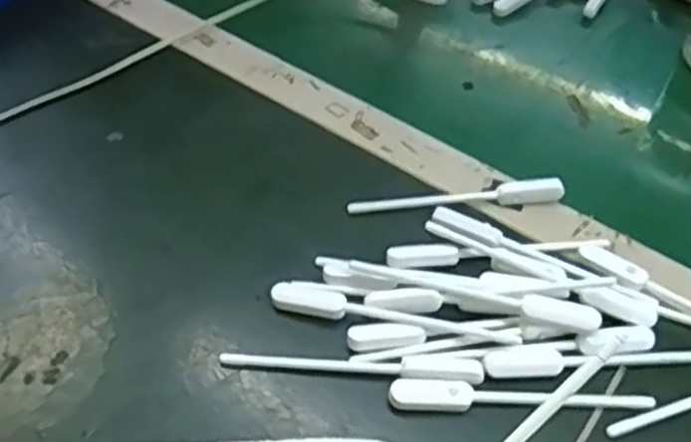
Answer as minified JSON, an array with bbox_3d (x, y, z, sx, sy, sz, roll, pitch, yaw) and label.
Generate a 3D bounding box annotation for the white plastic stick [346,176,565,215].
[{"bbox_3d":[0.074,-0.015,0.493,0.142,0.015,0.016,-6,50,-8],"label":"white plastic stick"}]

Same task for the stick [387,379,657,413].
[{"bbox_3d":[0.095,0.095,0.396,0.142,0.009,0.018,3,49,-1],"label":"stick"}]

